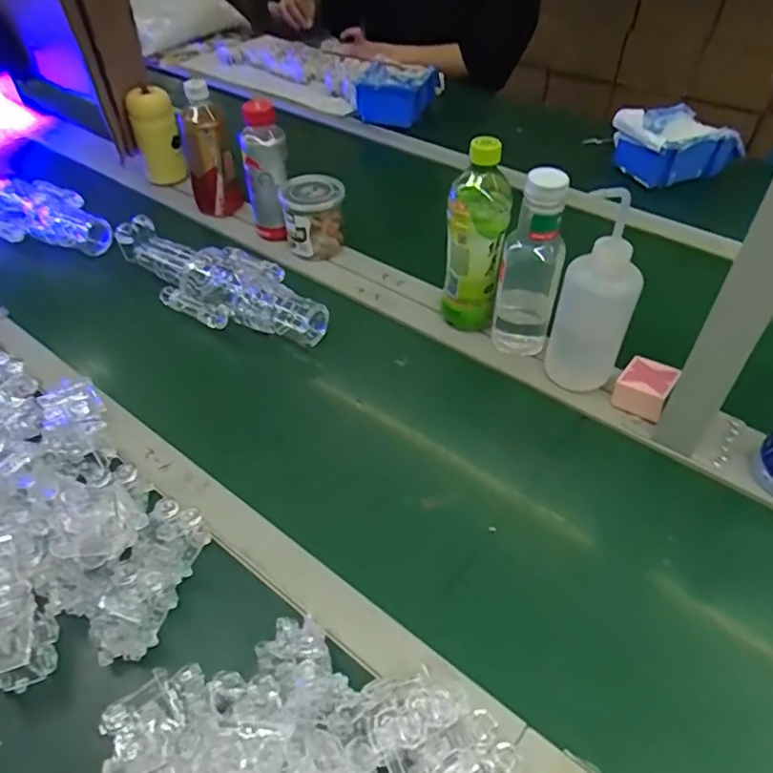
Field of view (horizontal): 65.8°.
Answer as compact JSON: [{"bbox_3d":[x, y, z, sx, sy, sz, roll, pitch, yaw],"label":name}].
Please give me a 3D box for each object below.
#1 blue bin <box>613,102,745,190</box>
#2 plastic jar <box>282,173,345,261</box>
[{"bbox_3d":[0.464,-0.389,0.968,0.182,0.082,0.122,-14,48,-12],"label":"blue bin"},{"bbox_3d":[-0.100,-0.238,0.827,0.084,0.088,0.079,-6,46,-5],"label":"plastic jar"}]

